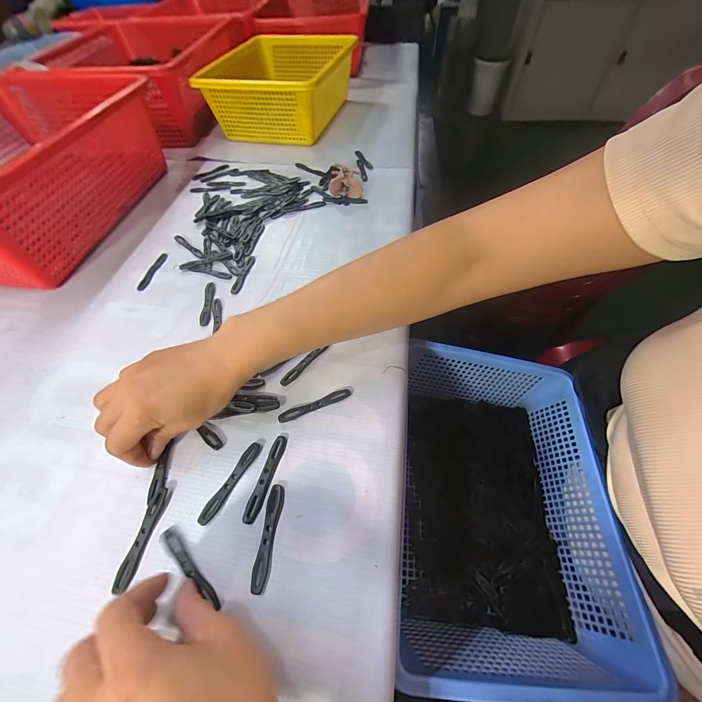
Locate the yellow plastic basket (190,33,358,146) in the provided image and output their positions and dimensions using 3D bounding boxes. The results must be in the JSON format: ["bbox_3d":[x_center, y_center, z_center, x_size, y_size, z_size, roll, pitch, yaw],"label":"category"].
[{"bbox_3d":[-0.128,-0.548,0.634,0.222,0.111,0.347,13,58,11],"label":"yellow plastic basket"}]

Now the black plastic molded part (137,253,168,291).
[{"bbox_3d":[-0.264,-0.107,0.404,0.012,0.004,0.069,6,57,7],"label":"black plastic molded part"}]

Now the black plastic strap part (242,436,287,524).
[{"bbox_3d":[-0.070,0.103,0.250,0.012,0.004,0.069,13,58,11],"label":"black plastic strap part"}]

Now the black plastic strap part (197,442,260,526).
[{"bbox_3d":[-0.098,0.107,0.249,0.010,0.004,0.069,24,60,18],"label":"black plastic strap part"}]

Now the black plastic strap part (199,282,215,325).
[{"bbox_3d":[-0.175,-0.059,0.368,0.013,0.004,0.069,-6,56,-1],"label":"black plastic strap part"}]

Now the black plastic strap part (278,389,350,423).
[{"bbox_3d":[-0.034,0.050,0.284,0.068,0.004,0.010,-20,57,-10],"label":"black plastic strap part"}]

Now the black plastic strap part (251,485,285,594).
[{"bbox_3d":[-0.062,0.137,0.226,0.012,0.004,0.069,3,56,5],"label":"black plastic strap part"}]

